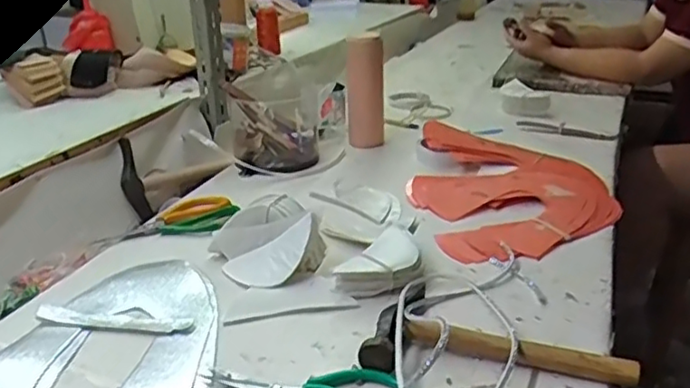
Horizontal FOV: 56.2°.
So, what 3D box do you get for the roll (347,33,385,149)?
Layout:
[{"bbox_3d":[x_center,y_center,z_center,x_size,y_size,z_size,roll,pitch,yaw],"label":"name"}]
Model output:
[{"bbox_3d":[0.036,-0.173,1.096,0.057,0.188,0.059,-3,23,1],"label":"roll"}]

